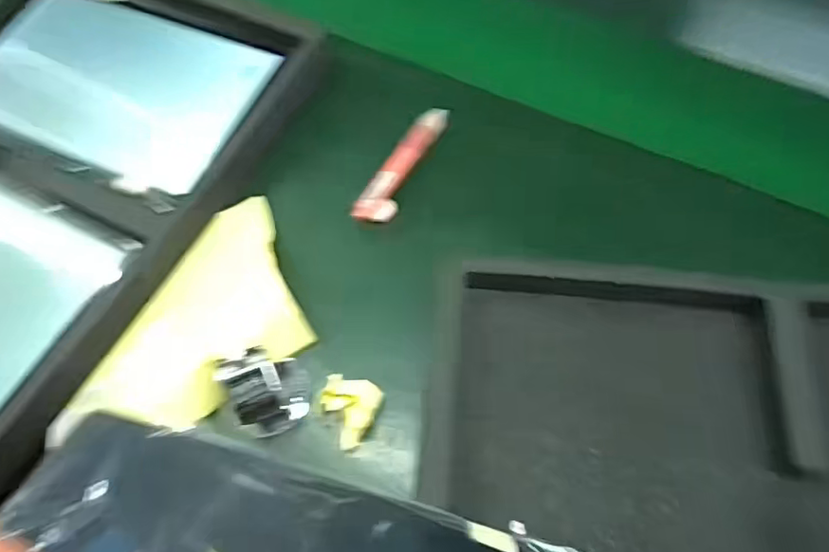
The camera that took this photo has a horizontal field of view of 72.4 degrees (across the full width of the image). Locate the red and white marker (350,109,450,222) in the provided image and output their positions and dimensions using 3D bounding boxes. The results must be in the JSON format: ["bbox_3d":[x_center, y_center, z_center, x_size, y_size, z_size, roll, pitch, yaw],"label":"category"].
[{"bbox_3d":[-0.009,-0.084,0.430,0.021,0.019,0.114,25,65,13],"label":"red and white marker"}]

